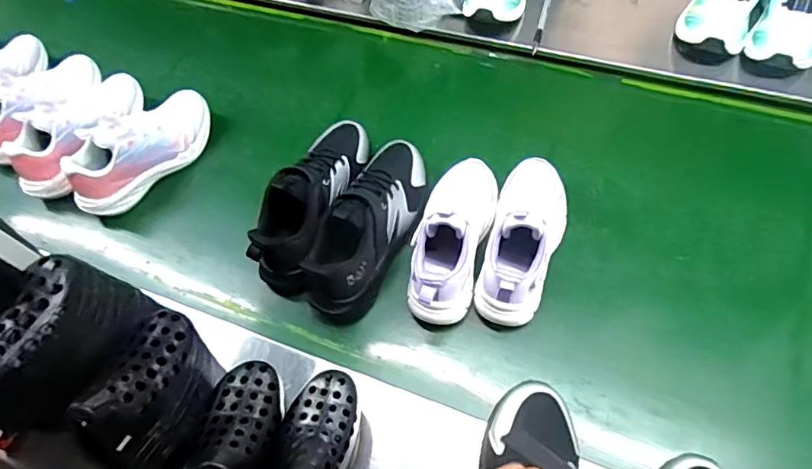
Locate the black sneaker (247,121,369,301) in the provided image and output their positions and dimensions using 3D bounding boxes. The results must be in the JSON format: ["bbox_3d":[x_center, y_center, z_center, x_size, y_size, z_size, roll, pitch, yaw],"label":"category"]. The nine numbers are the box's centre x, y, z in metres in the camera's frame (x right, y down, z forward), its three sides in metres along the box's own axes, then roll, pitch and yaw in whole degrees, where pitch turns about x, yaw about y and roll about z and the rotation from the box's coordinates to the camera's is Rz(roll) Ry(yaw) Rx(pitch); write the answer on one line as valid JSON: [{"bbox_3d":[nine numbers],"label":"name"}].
[{"bbox_3d":[-0.118,-0.051,0.704,0.094,0.110,0.256,17,65,13],"label":"black sneaker"}]

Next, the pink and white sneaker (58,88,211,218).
[{"bbox_3d":[-0.401,-0.136,0.791,0.099,0.106,0.232,28,68,18],"label":"pink and white sneaker"}]

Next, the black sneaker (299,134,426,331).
[{"bbox_3d":[-0.046,-0.019,0.684,0.096,0.120,0.258,17,65,13],"label":"black sneaker"}]

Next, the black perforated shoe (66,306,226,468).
[{"bbox_3d":[-0.235,0.146,0.493,0.068,0.110,0.154,2,62,5],"label":"black perforated shoe"}]

